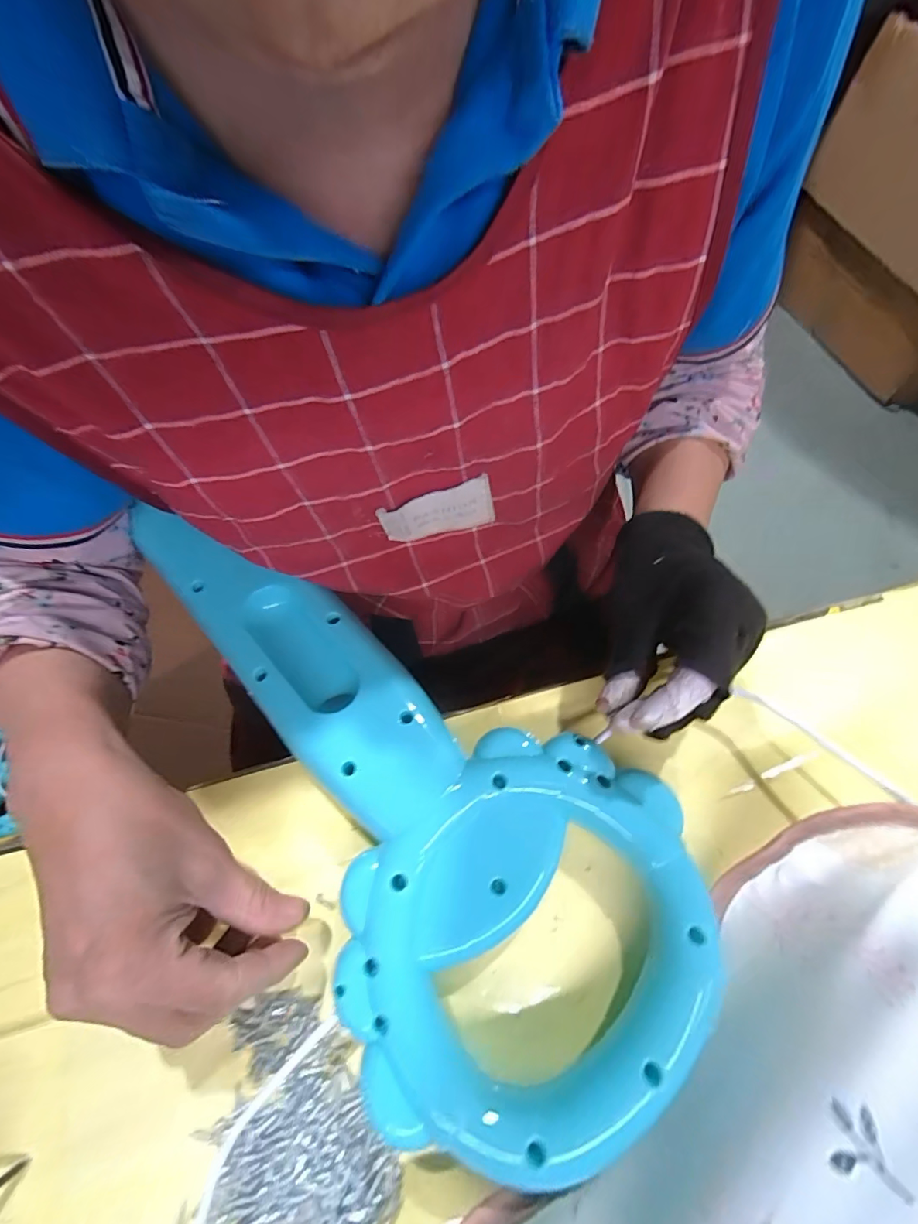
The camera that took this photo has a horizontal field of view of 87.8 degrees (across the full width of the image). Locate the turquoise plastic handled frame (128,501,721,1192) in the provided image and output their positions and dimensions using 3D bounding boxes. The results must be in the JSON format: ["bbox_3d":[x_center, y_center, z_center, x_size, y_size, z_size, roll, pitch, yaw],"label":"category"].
[{"bbox_3d":[-0.047,0.079,0.267,0.173,0.046,0.382,-43,71,-15],"label":"turquoise plastic handled frame"}]

